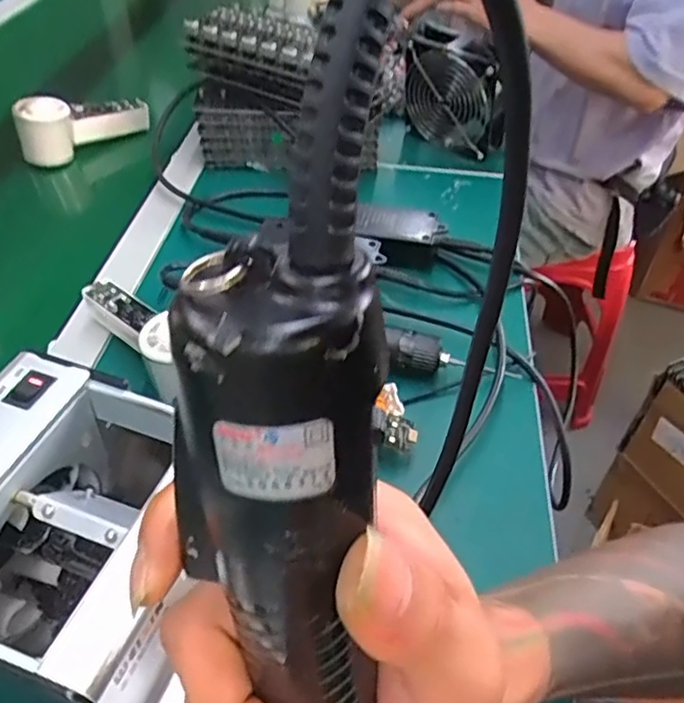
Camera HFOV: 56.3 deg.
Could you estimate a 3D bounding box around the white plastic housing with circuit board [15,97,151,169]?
[{"bbox_3d":[-0.304,-0.269,0.745,0.053,0.060,0.152,30,50,27],"label":"white plastic housing with circuit board"}]

